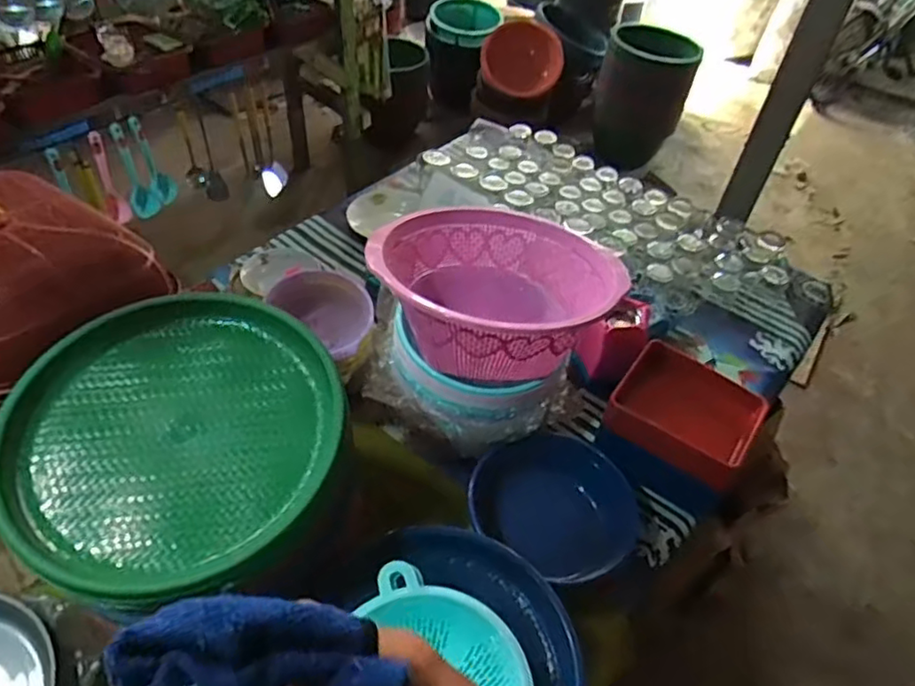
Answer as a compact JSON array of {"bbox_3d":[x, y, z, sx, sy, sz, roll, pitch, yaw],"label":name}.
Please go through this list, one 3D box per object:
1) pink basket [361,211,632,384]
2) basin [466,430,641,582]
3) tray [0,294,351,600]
[{"bbox_3d":[0.052,-0.088,1.034,0.342,0.181,0.352,3,48,-3],"label":"pink basket"},{"bbox_3d":[0.147,0.280,1.057,0.249,0.152,0.226,-21,53,-23],"label":"basin"},{"bbox_3d":[-0.336,0.101,0.765,0.366,0.051,0.375,3,48,-3],"label":"tray"}]

